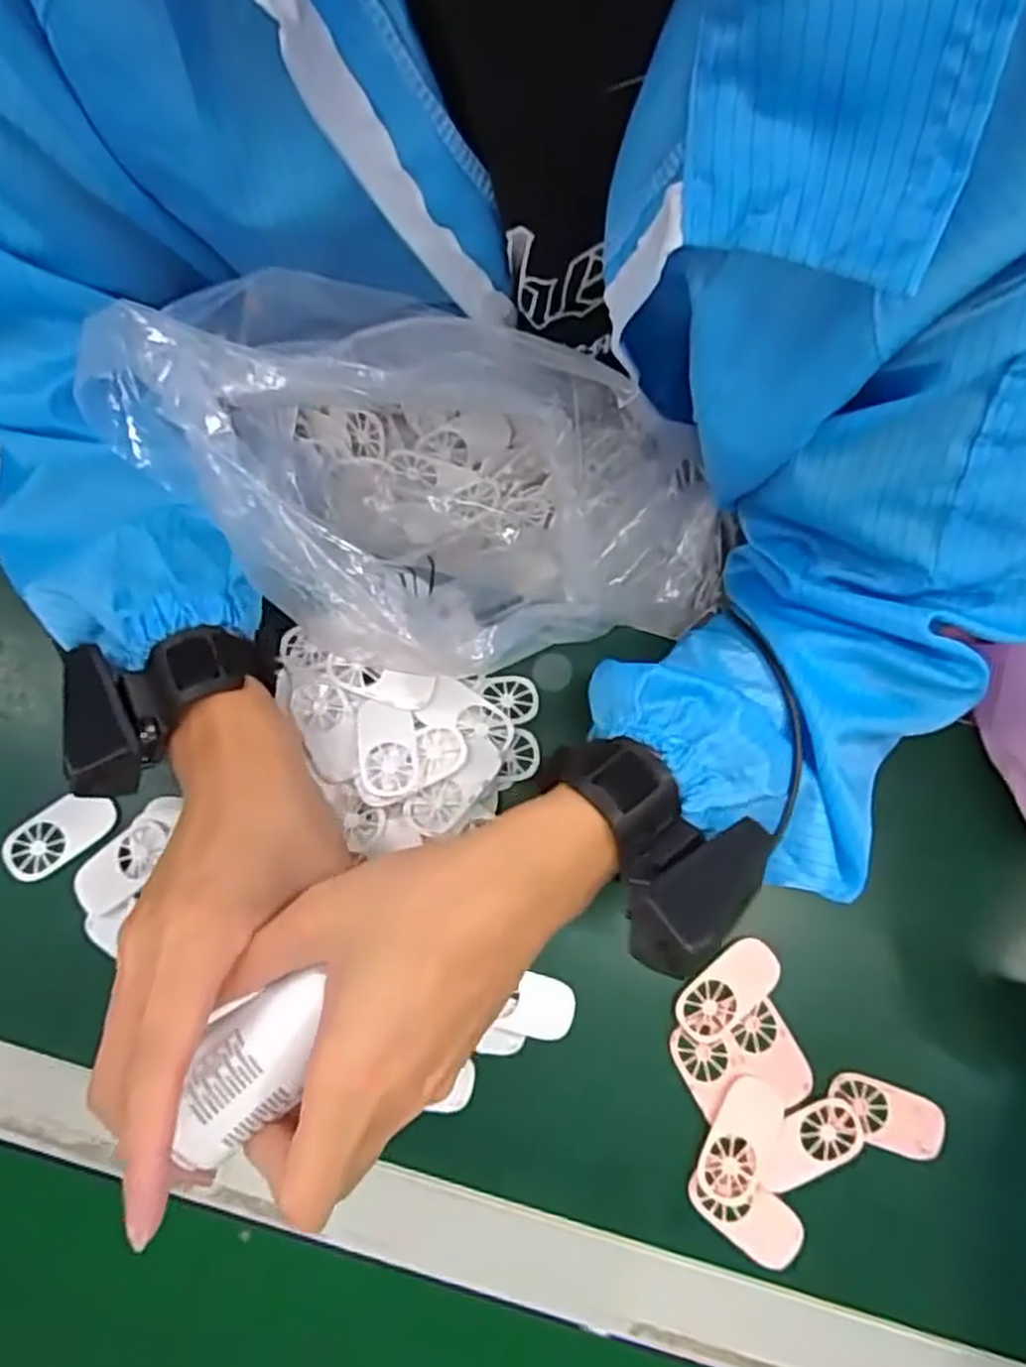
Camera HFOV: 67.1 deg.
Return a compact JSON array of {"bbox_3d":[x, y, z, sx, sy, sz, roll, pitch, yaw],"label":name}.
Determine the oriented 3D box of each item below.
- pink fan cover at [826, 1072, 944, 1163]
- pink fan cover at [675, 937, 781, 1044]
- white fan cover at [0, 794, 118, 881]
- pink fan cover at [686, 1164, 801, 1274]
[{"bbox_3d":[0.184,0.214,0.382,0.056,0.004,0.029,19,78,1],"label":"pink fan cover"},{"bbox_3d":[0.108,0.154,0.390,0.058,0.005,0.029,-42,83,-10],"label":"pink fan cover"},{"bbox_3d":[-0.236,0.078,0.399,0.063,0.012,0.028,-38,83,-9],"label":"white fan cover"},{"bbox_3d":[0.112,0.256,0.373,0.059,0.005,0.029,36,79,5],"label":"pink fan cover"}]

